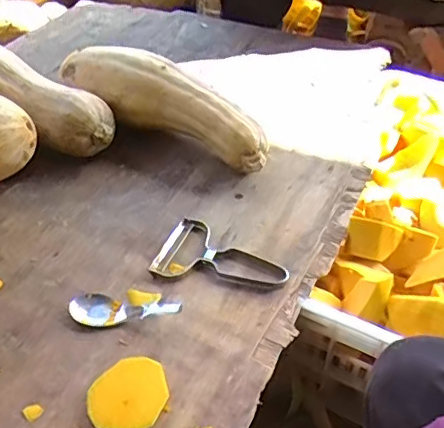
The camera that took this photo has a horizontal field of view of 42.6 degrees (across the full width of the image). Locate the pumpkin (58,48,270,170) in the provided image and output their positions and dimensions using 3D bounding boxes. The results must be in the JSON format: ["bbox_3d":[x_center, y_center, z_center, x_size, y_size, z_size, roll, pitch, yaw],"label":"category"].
[{"bbox_3d":[-0.078,-0.148,0.771,0.326,0.096,0.085,21,48,20],"label":"pumpkin"}]

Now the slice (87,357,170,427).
[{"bbox_3d":[-0.083,0.166,0.515,0.070,0.025,0.058,-31,52,-28],"label":"slice"}]

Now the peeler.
[{"bbox_3d":[0.002,0.046,0.637,0.147,0.009,0.084,11,46,11],"label":"peeler"}]

